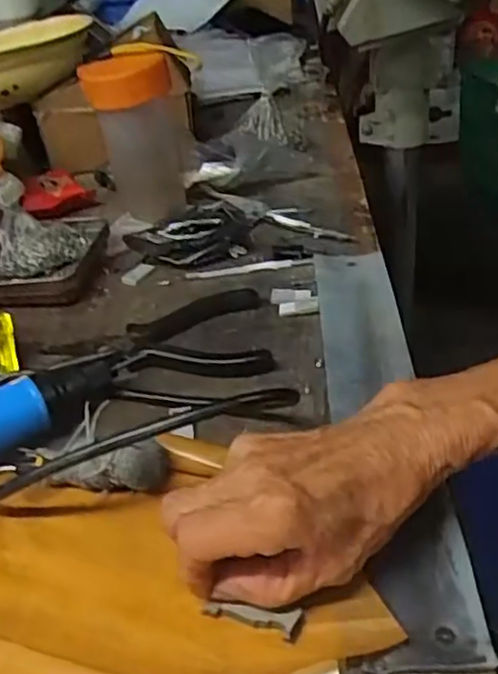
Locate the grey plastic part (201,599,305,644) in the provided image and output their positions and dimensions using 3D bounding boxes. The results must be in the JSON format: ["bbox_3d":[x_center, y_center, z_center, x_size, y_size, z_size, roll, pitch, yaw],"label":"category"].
[{"bbox_3d":[0.000,0.119,0.305,0.044,0.005,0.013,1,34,21],"label":"grey plastic part"}]

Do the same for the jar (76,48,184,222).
[{"bbox_3d":[-0.097,-0.169,0.630,0.069,0.134,0.065,-5,35,3],"label":"jar"}]

